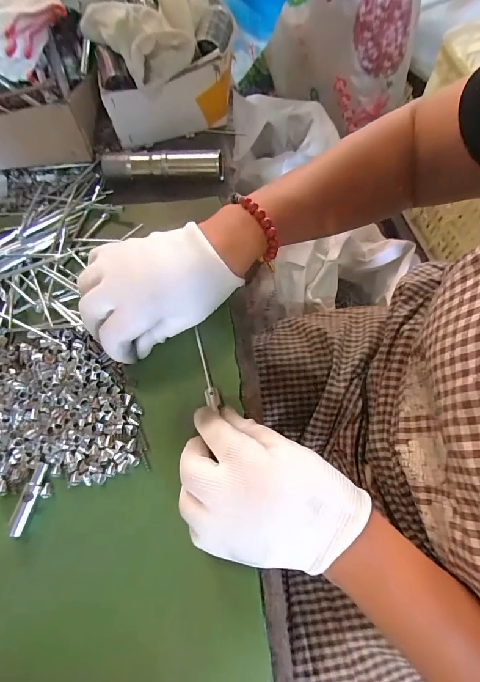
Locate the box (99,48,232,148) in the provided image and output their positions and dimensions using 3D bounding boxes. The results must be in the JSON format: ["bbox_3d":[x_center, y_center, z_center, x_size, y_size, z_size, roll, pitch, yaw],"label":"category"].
[{"bbox_3d":[-0.069,-0.240,0.357,0.124,0.058,0.023,-24,70,-6],"label":"box"}]

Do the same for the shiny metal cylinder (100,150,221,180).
[{"bbox_3d":[-0.079,-0.179,0.358,0.123,0.023,0.019,2,69,4],"label":"shiny metal cylinder"}]

